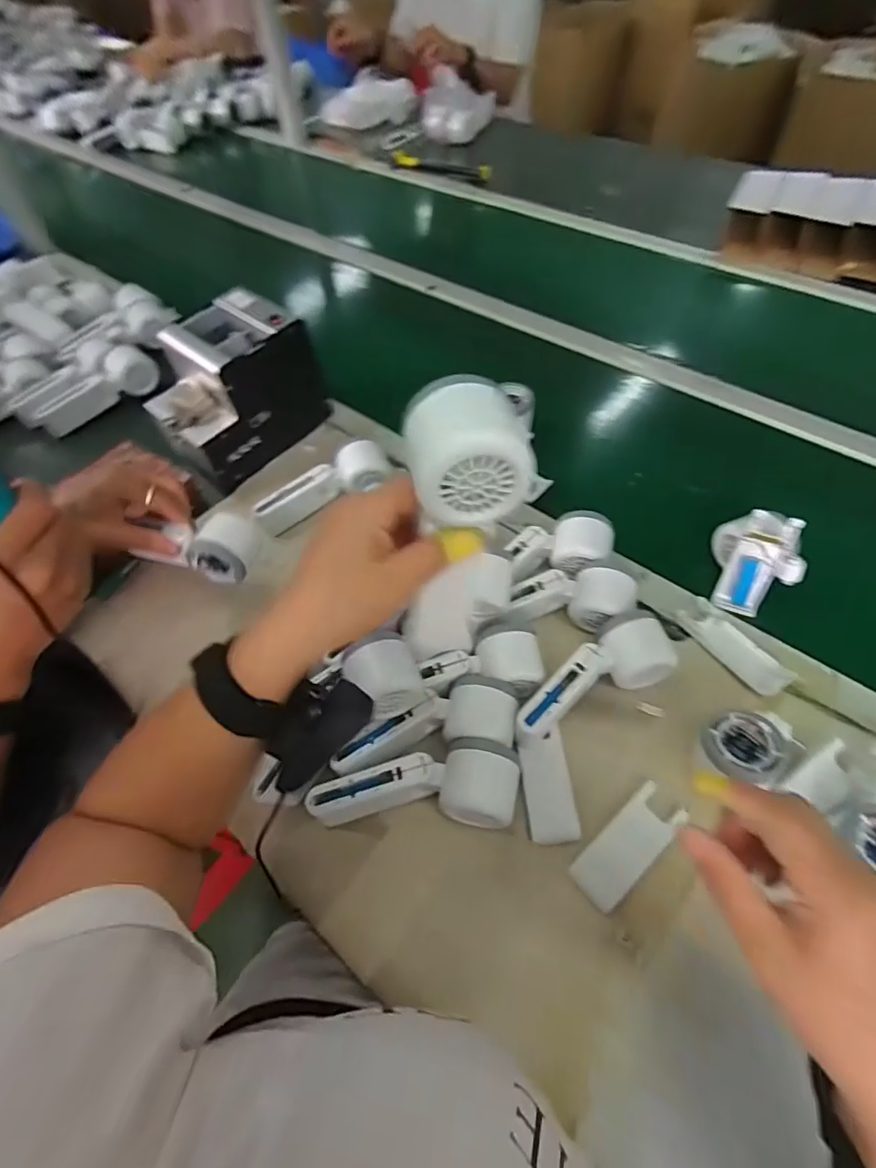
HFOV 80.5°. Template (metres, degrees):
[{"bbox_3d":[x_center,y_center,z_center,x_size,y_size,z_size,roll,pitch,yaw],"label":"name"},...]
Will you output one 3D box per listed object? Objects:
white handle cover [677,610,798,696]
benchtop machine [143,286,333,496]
[{"bbox_3d":[0.281,0.061,0.495,0.034,0.012,0.105,-31,59,-16],"label":"white handle cover"},{"bbox_3d":[-0.251,-0.242,0.648,0.110,0.148,0.184,35,65,24],"label":"benchtop machine"}]

